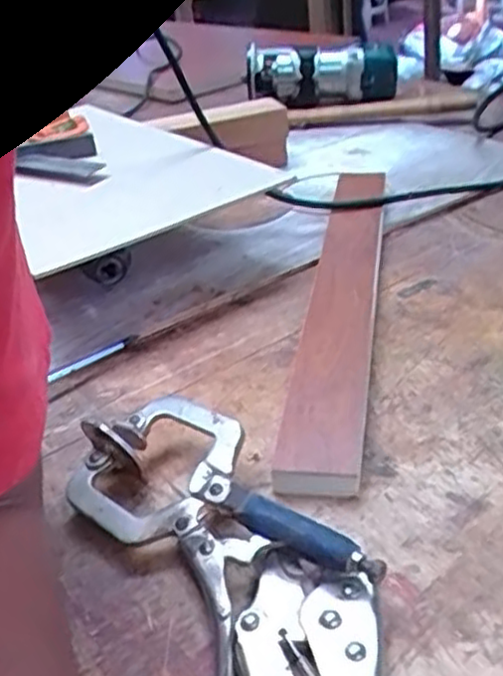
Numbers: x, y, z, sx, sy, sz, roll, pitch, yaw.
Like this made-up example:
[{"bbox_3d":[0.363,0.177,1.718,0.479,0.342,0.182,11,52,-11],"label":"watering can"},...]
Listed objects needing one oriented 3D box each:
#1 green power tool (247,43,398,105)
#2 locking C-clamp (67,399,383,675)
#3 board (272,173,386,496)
[{"bbox_3d":[0.092,-0.353,0.976,0.197,0.079,0.076,4,34,18],"label":"green power tool"},{"bbox_3d":[0.000,0.126,0.301,0.111,0.033,0.305,-16,33,-13],"label":"locking C-clamp"},{"bbox_3d":[0.068,-0.037,0.536,0.048,0.014,0.391,4,37,10],"label":"board"}]

